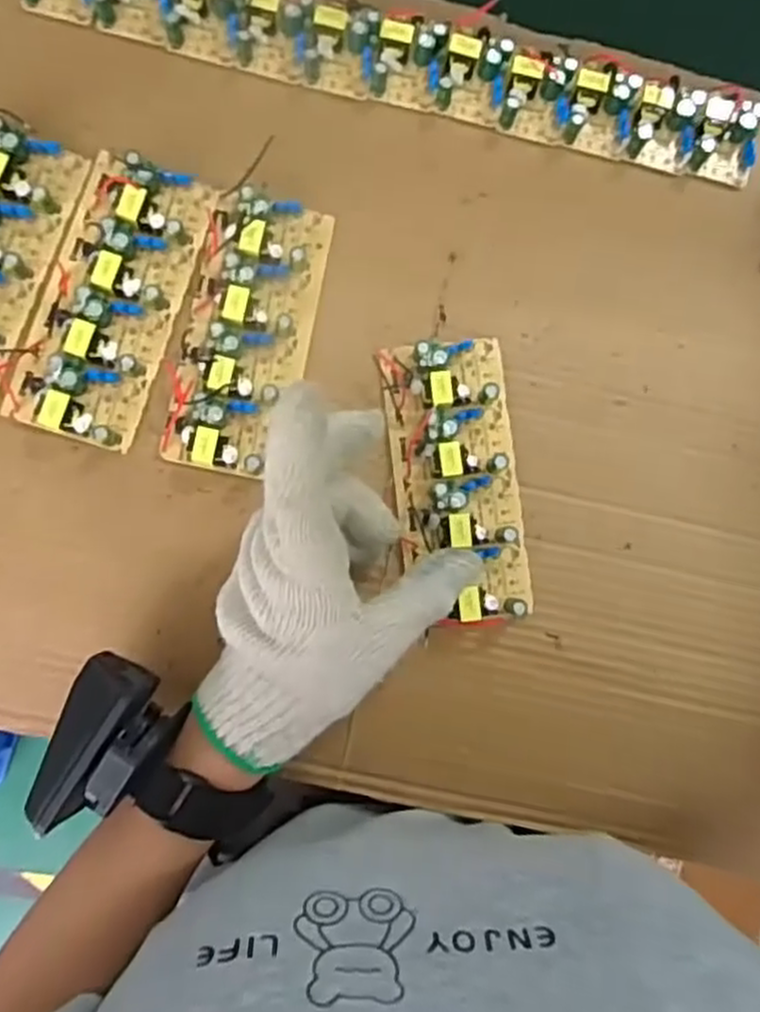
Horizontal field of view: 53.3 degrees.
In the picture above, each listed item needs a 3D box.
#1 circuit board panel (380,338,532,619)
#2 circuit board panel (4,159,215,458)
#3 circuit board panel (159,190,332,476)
[{"bbox_3d":[0.040,-0.013,0.370,0.066,0.017,0.138,-12,86,-7],"label":"circuit board panel"},{"bbox_3d":[-0.126,-0.099,0.358,0.060,0.015,0.138,17,82,-4],"label":"circuit board panel"},{"bbox_3d":[-0.064,-0.085,0.365,0.059,0.014,0.137,12,83,-5],"label":"circuit board panel"}]

